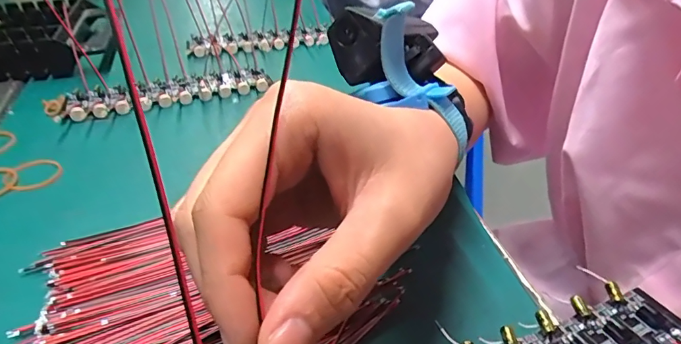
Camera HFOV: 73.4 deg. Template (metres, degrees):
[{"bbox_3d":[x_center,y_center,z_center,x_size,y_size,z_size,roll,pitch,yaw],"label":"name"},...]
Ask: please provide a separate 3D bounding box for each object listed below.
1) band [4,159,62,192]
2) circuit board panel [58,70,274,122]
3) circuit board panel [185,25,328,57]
[{"bbox_3d":[-0.195,0.002,0.291,0.031,0.004,0.030,-16,44,-30],"label":"band"},{"bbox_3d":[-0.140,-0.066,0.378,0.162,0.011,0.046,-13,37,-15],"label":"circuit board panel"},{"bbox_3d":[-0.084,-0.139,0.481,0.148,0.014,0.060,-11,37,-13],"label":"circuit board panel"}]

